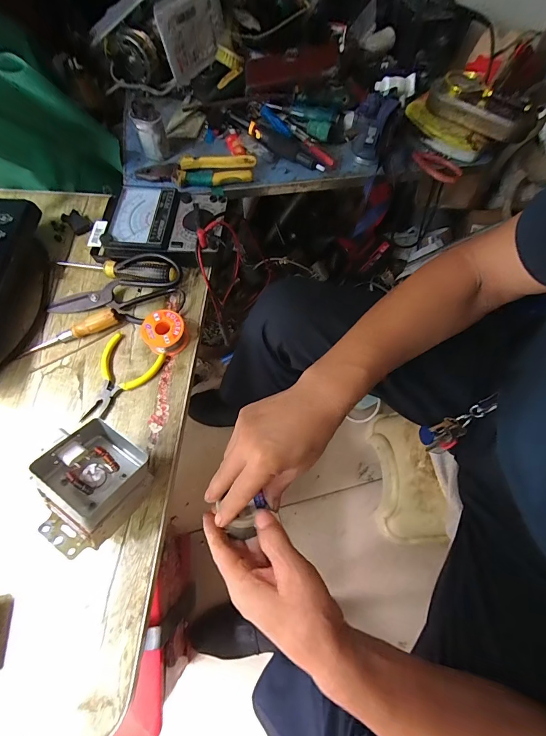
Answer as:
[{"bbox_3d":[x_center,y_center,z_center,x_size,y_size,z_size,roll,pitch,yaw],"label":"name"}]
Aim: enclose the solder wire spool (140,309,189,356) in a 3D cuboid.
[{"bbox_3d":[-0.141,-0.045,0.451,0.053,0.029,0.051,1,67,-1],"label":"solder wire spool"}]

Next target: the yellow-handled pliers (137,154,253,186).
[{"bbox_3d":[-0.130,-0.331,0.578,0.194,0.025,0.046,1,67,-1],"label":"yellow-handled pliers"}]

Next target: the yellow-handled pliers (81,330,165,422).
[{"bbox_3d":[-0.201,0.016,0.437,0.079,0.011,0.114,27,69,10],"label":"yellow-handled pliers"}]

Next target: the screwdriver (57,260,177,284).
[{"bbox_3d":[-0.220,-0.139,0.483,0.170,0.024,0.029,10,67,3],"label":"screwdriver"}]

